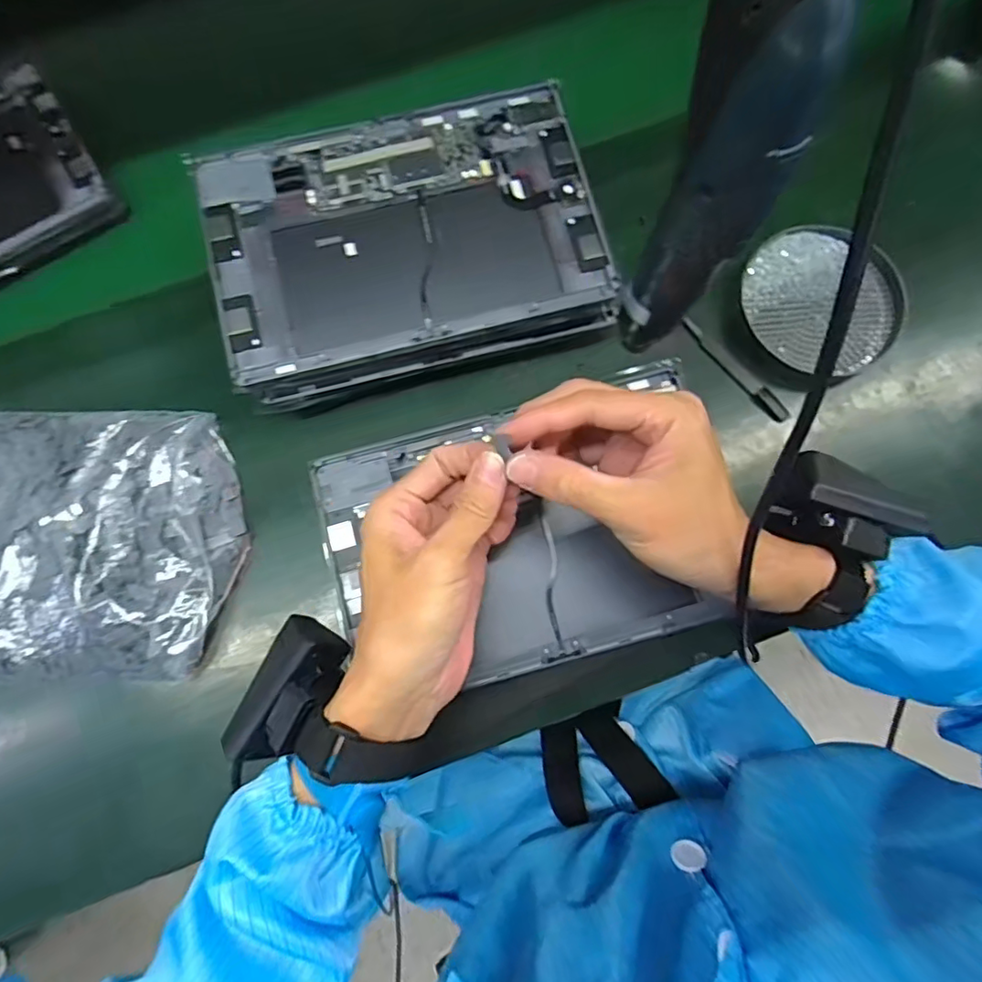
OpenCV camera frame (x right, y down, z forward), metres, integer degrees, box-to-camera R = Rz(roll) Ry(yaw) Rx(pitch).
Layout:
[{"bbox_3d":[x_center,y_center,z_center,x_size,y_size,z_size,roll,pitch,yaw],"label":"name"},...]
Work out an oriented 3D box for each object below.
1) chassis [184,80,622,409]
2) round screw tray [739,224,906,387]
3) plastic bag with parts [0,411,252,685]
[{"bbox_3d":[-0.057,-0.170,0.393,0.256,0.043,0.178,-12,78,-2],"label":"chassis"},{"bbox_3d":[0.236,-0.136,0.407,0.106,0.025,0.111,0,78,0],"label":"round screw tray"},{"bbox_3d":[-0.310,0.034,0.387,0.270,0.037,0.179,0,78,0],"label":"plastic bag with parts"}]

